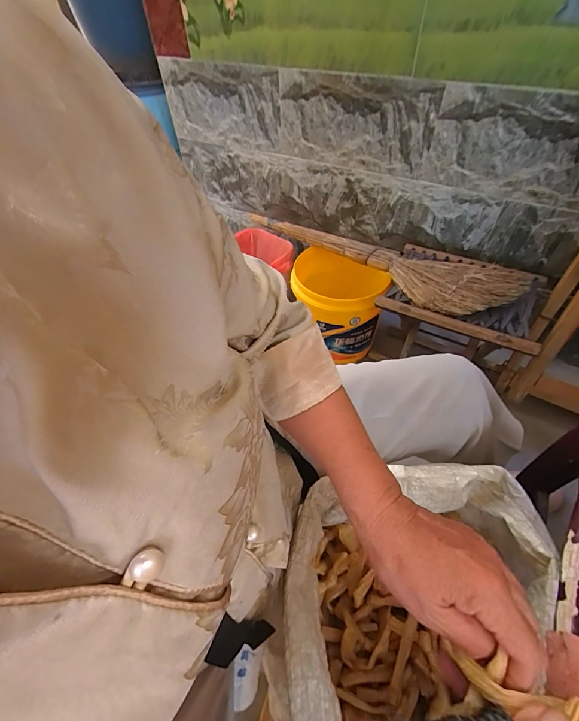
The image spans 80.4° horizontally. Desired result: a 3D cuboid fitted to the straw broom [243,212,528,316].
[{"bbox_3d":[0.211,-0.295,0.882,0.225,0.056,0.705,-35,57,-24],"label":"straw broom"}]

